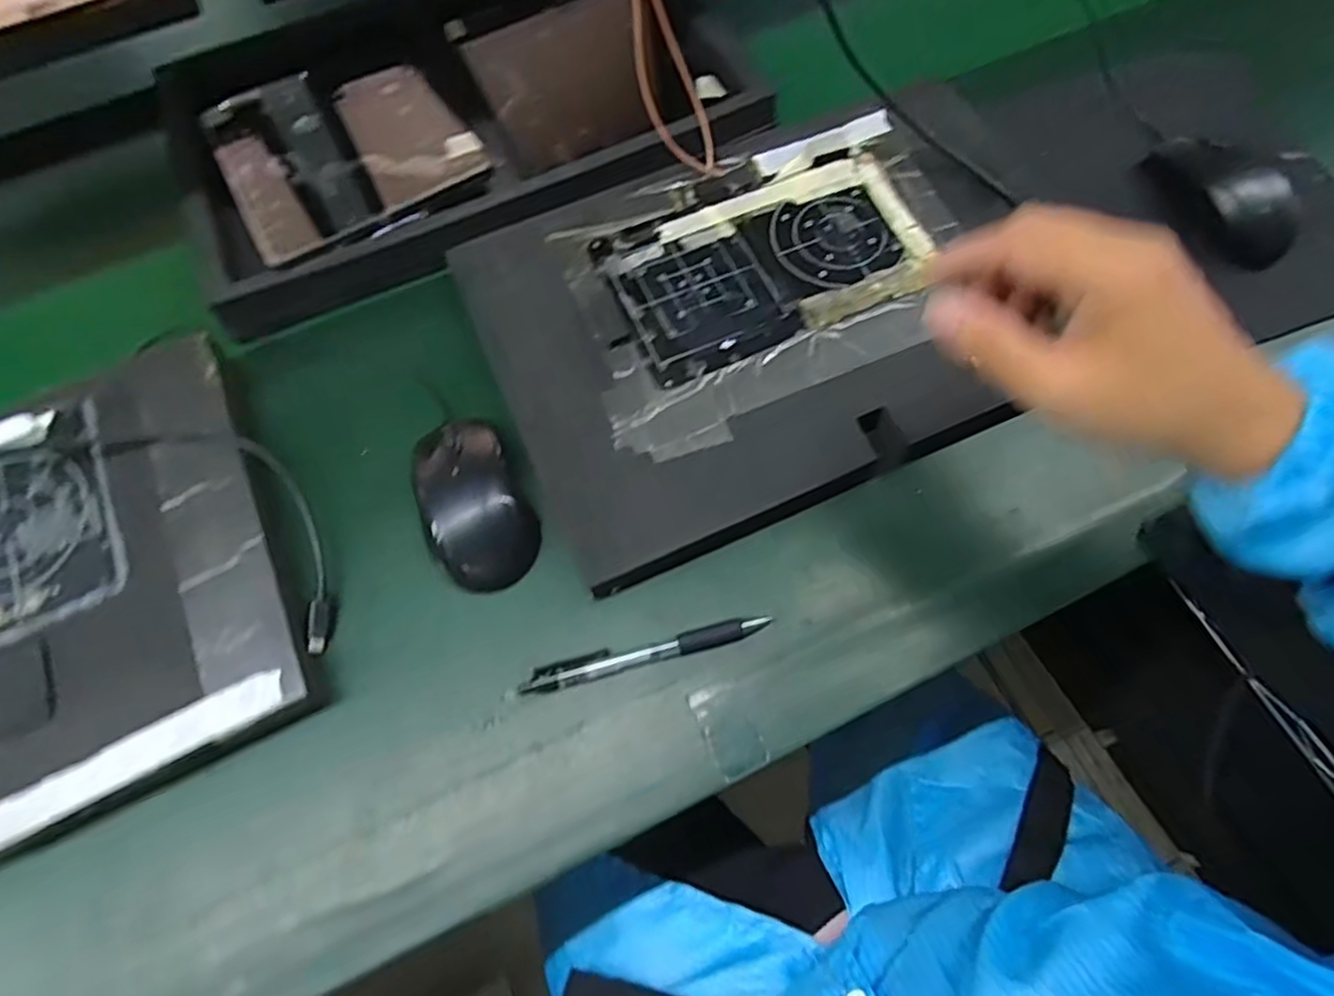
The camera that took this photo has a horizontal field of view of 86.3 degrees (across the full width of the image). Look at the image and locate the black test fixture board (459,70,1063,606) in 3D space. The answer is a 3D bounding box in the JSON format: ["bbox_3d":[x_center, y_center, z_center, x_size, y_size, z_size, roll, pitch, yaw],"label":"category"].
[{"bbox_3d":[0.080,-0.130,0.470,0.389,0.030,0.270,-24,69,-7],"label":"black test fixture board"}]

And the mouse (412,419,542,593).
[{"bbox_3d":[-0.115,0.002,0.424,0.057,0.035,0.099,-22,69,-6],"label":"mouse"}]

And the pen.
[{"bbox_3d":[-0.011,0.086,0.396,0.140,0.012,0.015,-14,68,-3],"label":"pen"}]

